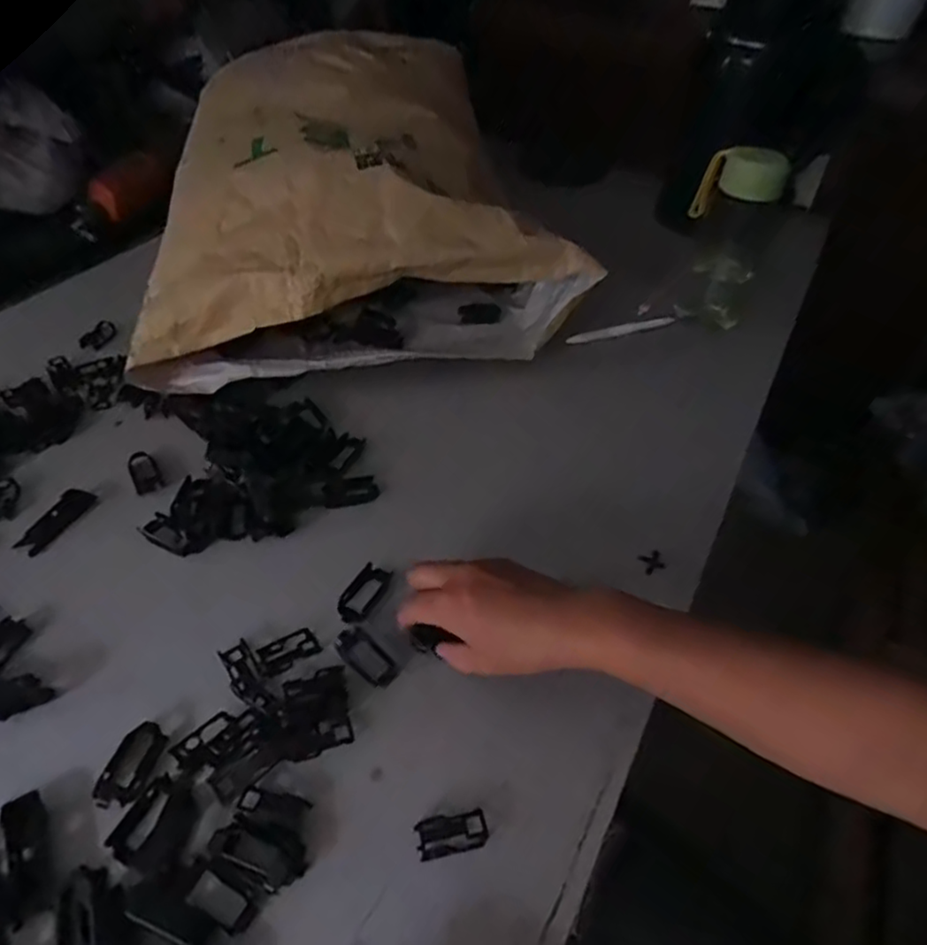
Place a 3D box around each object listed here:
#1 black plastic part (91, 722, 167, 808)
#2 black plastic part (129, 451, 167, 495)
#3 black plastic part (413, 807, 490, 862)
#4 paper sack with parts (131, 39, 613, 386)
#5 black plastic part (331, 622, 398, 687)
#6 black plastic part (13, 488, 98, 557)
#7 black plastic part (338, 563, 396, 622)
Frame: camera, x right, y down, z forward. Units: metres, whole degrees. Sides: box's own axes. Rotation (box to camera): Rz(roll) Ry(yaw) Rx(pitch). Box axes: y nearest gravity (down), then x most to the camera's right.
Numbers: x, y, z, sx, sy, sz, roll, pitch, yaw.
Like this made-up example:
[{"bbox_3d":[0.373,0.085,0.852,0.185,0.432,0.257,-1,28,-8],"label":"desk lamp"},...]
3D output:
[{"bbox_3d":[-0.198,0.172,0.394,0.026,0.005,0.048,12,44,7],"label":"black plastic part"},{"bbox_3d":[-0.274,-0.002,0.569,0.023,0.007,0.049,-22,50,-27],"label":"black plastic part"},{"bbox_3d":[-0.006,0.207,0.379,0.040,0.010,0.020,-9,45,-15],"label":"black plastic part"},{"bbox_3d":[-0.133,-0.332,0.798,0.430,0.189,0.535,-5,44,-11],"label":"paper sack with parts"},{"bbox_3d":[-0.067,0.126,0.454,0.050,0.008,0.024,33,50,26],"label":"black plastic part"},{"bbox_3d":[-0.325,0.038,0.529,0.025,0.008,0.065,18,44,13],"label":"black plastic part"},{"bbox_3d":[-0.074,0.089,0.493,0.025,0.007,0.051,21,45,16],"label":"black plastic part"}]

